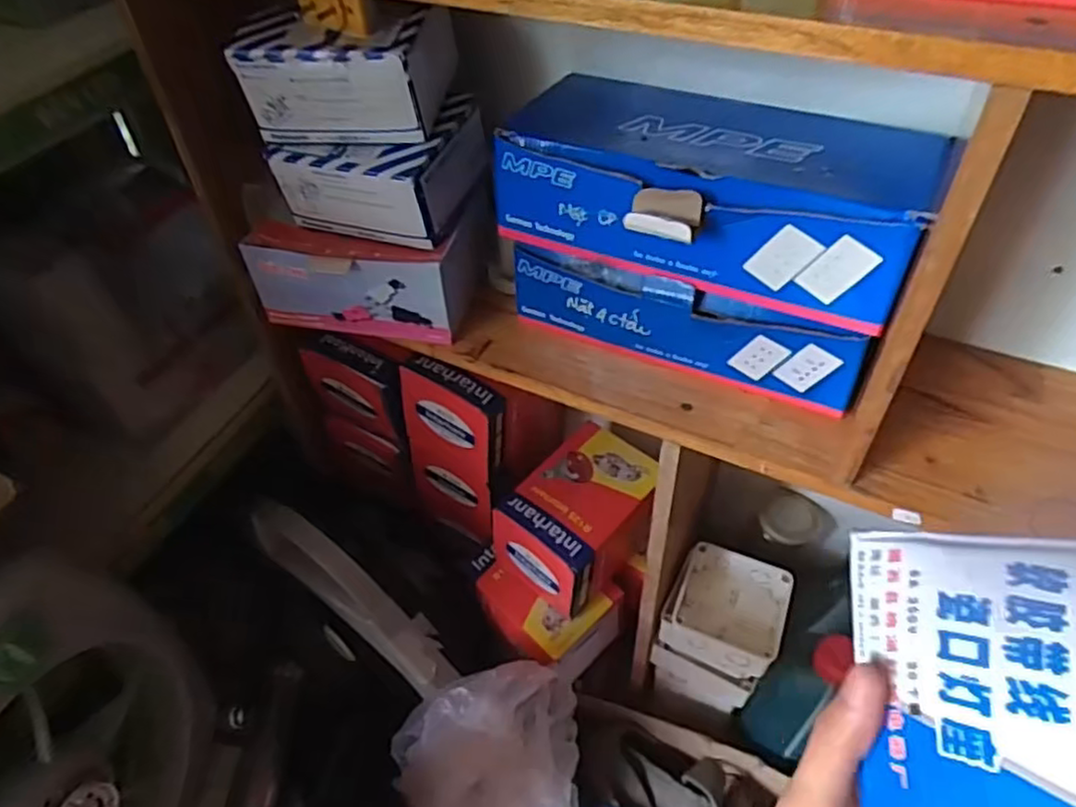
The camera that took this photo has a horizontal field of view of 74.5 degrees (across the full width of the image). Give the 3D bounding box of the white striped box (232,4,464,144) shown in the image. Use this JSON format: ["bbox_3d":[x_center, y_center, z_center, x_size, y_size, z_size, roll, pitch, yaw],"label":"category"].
[{"bbox_3d":[-0.152,-0.278,0.579,0.145,0.076,0.121,4,48,6],"label":"white striped box"}]

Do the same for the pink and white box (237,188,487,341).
[{"bbox_3d":[-0.153,-0.123,0.648,0.200,0.088,0.103,4,48,6],"label":"pink and white box"}]

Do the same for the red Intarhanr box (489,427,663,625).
[{"bbox_3d":[0.046,0.132,0.812,0.113,0.109,0.167,28,54,26],"label":"red Intarhanr box"}]

